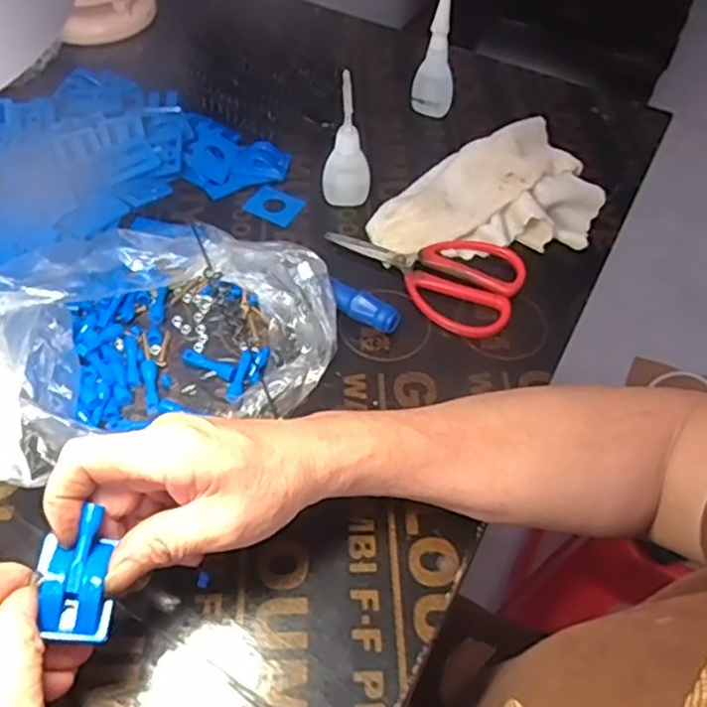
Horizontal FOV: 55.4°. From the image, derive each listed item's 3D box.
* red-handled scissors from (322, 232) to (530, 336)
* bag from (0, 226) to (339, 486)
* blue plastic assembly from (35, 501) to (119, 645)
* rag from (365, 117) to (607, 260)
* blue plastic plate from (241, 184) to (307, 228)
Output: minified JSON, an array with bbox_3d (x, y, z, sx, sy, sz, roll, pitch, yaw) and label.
[{"bbox_3d":[0.057,-0.068,0.499,0.143,0.011,0.083,33,59,20],"label":"red-handled scissors"},{"bbox_3d":[-0.128,-0.035,0.432,0.207,0.066,0.191,-23,58,-18],"label":"bag"},{"bbox_3d":[-0.121,0.096,0.294,0.028,0.021,0.052,-2,54,-4],"label":"blue plastic assembly"},{"bbox_3d":[0.102,-0.114,0.515,0.174,0.043,0.113,-22,58,-18],"label":"rag"},{"bbox_3d":[-0.062,-0.119,0.536,0.045,0.004,0.035,29,58,18],"label":"blue plastic plate"}]

